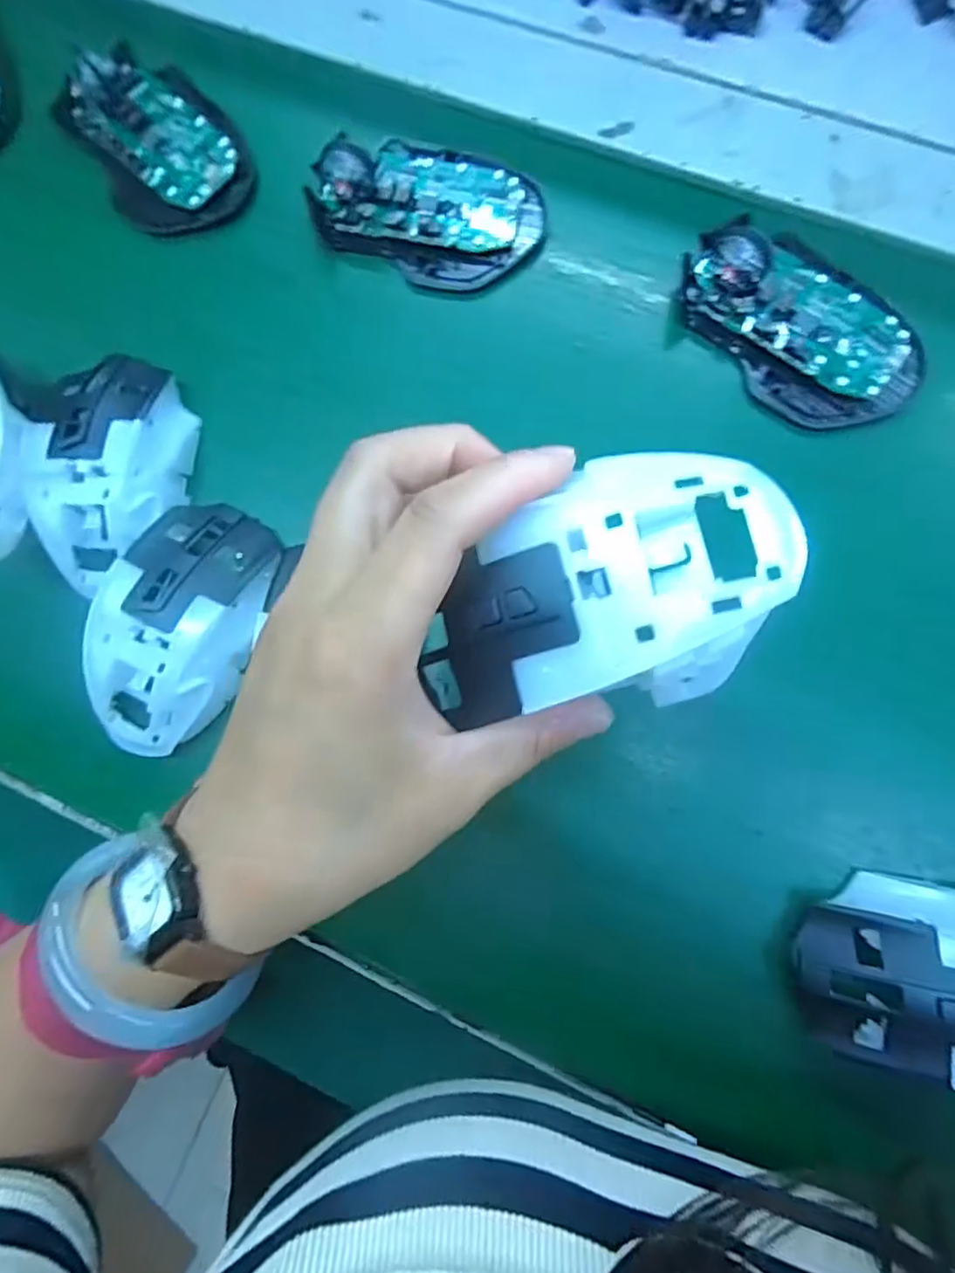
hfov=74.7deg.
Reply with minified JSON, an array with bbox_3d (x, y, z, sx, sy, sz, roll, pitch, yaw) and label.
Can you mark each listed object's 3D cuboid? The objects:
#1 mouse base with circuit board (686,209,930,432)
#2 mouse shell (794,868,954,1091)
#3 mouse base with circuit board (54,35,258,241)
[{"bbox_3d":[0.150,-0.146,0.290,0.067,0.018,0.113,-43,82,-1],"label":"mouse base with circuit board"},{"bbox_3d":[0.182,0.127,0.231,0.110,0.034,0.062,2,84,5],"label":"mouse shell"},{"bbox_3d":[-0.167,-0.258,0.325,0.070,0.024,0.102,-38,82,0],"label":"mouse base with circuit board"}]

